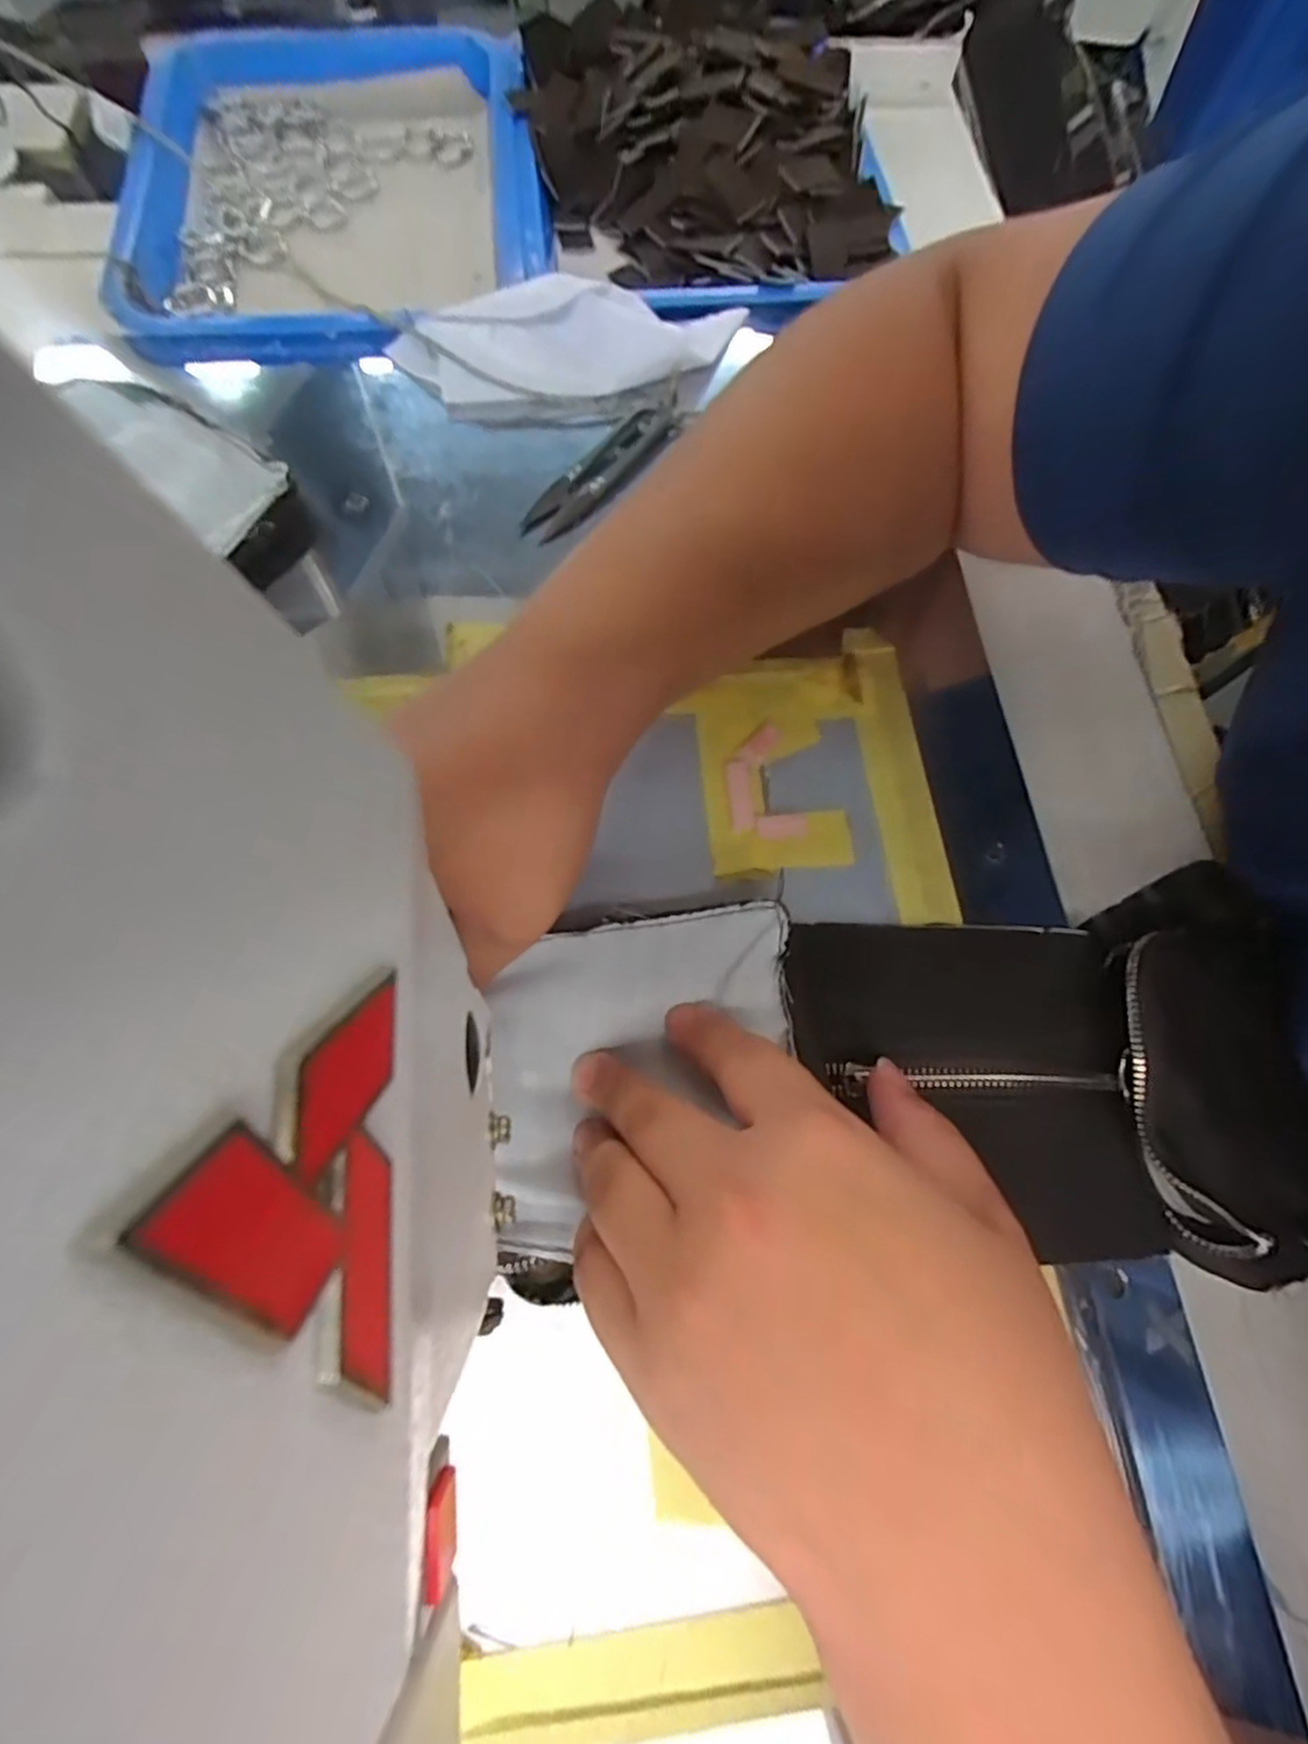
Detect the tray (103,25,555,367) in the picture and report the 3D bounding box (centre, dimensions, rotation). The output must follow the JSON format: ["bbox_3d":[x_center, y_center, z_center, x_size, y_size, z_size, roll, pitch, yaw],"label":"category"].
[{"bbox_3d":[-0.189,-0.415,0.439,0.231,0.051,0.288,-7,71,-5],"label":"tray"}]

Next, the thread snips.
[{"bbox_3d":[-0.022,-0.212,0.362,0.032,0.010,0.127,37,73,10],"label":"thread snips"}]

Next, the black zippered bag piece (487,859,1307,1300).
[{"bbox_3d":[0.101,0.075,0.256,0.329,0.042,0.140,-5,70,-6],"label":"black zippered bag piece"}]

